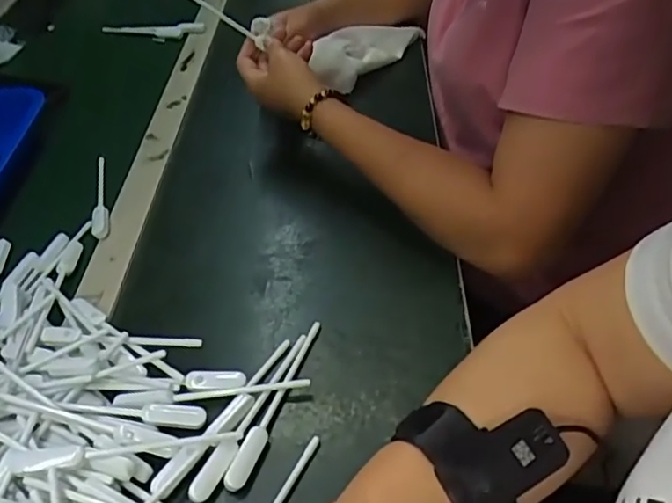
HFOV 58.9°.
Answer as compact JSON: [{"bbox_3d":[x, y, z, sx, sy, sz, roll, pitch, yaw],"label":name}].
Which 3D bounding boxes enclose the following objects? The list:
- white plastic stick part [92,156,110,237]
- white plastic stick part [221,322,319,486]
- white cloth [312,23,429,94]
[{"bbox_3d":[-0.245,-0.061,0.622,0.016,0.007,0.140,-13,46,-8],"label":"white plastic stick part"},{"bbox_3d":[-0.042,0.106,0.430,0.013,0.009,0.141,13,48,17],"label":"white plastic stick part"},{"bbox_3d":[0.038,-0.255,0.753,0.170,0.068,0.017,-35,22,-30],"label":"white cloth"}]

